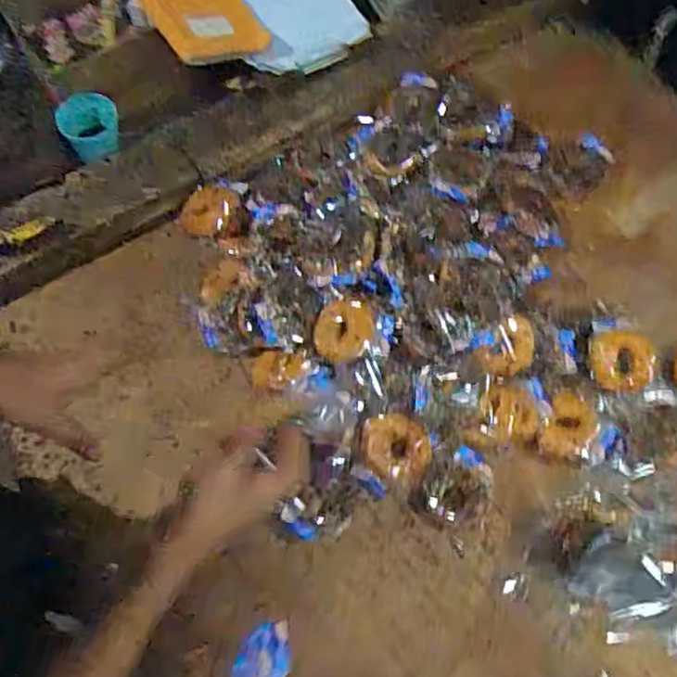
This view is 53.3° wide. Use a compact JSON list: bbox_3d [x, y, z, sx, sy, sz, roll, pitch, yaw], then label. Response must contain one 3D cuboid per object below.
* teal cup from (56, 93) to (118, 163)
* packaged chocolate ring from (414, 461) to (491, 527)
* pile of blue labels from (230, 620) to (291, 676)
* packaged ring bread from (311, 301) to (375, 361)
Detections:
[{"bbox_3d":[-0.364,-0.310,0.997,0.083,0.064,0.078,1,66,-3],"label":"teal cup"},{"bbox_3d":[0.146,0.198,0.865,0.093,0.021,0.074,10,66,6],"label":"packaged chocolate ring"},{"bbox_3d":[-0.085,0.375,0.792,0.062,0.022,0.084,34,71,16],"label":"pile of blue labels"},{"bbox_3d":[0.006,-0.010,0.887,0.075,0.021,0.077,-1,65,2],"label":"packaged ring bread"}]

